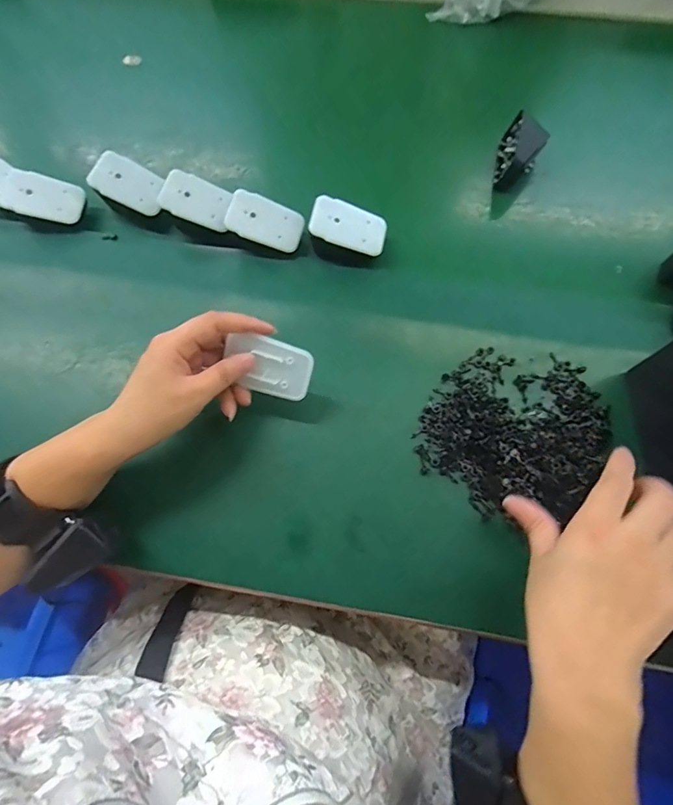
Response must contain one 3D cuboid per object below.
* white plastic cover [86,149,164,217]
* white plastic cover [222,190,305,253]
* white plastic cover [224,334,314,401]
[{"bbox_3d":[-0.205,-0.215,0.446,0.064,0.010,0.041,19,94,-22],"label":"white plastic cover"},{"bbox_3d":[-0.067,-0.171,0.430,0.070,0.008,0.041,17,88,-16],"label":"white plastic cover"},{"bbox_3d":[-0.053,-0.028,0.353,0.067,0.008,0.045,16,113,1],"label":"white plastic cover"}]

